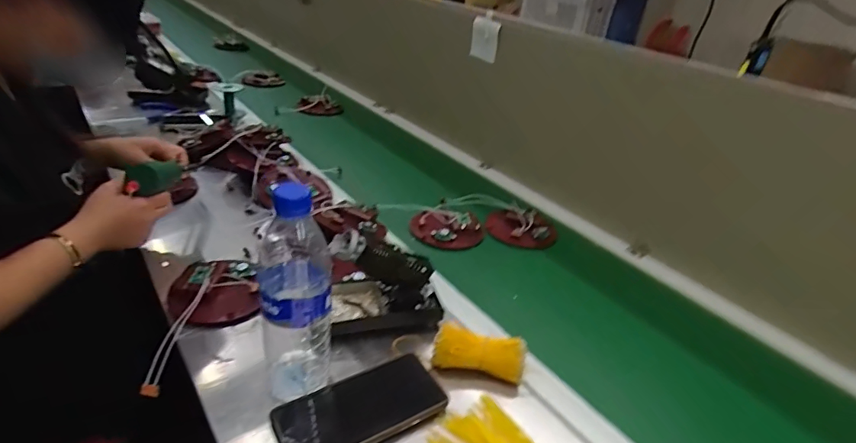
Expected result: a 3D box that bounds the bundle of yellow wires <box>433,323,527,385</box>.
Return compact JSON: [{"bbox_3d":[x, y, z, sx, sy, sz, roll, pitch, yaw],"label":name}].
[{"bbox_3d":[0.058,0.141,0.538,0.096,0.042,0.034,11,30,10],"label":"bundle of yellow wires"}]

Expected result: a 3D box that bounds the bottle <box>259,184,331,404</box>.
[{"bbox_3d":[-0.127,0.070,0.466,0.066,0.224,0.063,-3,31,-17],"label":"bottle"}]

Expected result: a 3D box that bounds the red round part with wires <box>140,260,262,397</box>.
[{"bbox_3d":[-0.263,0.106,0.587,0.105,0.054,0.172,-1,30,-12],"label":"red round part with wires"}]

